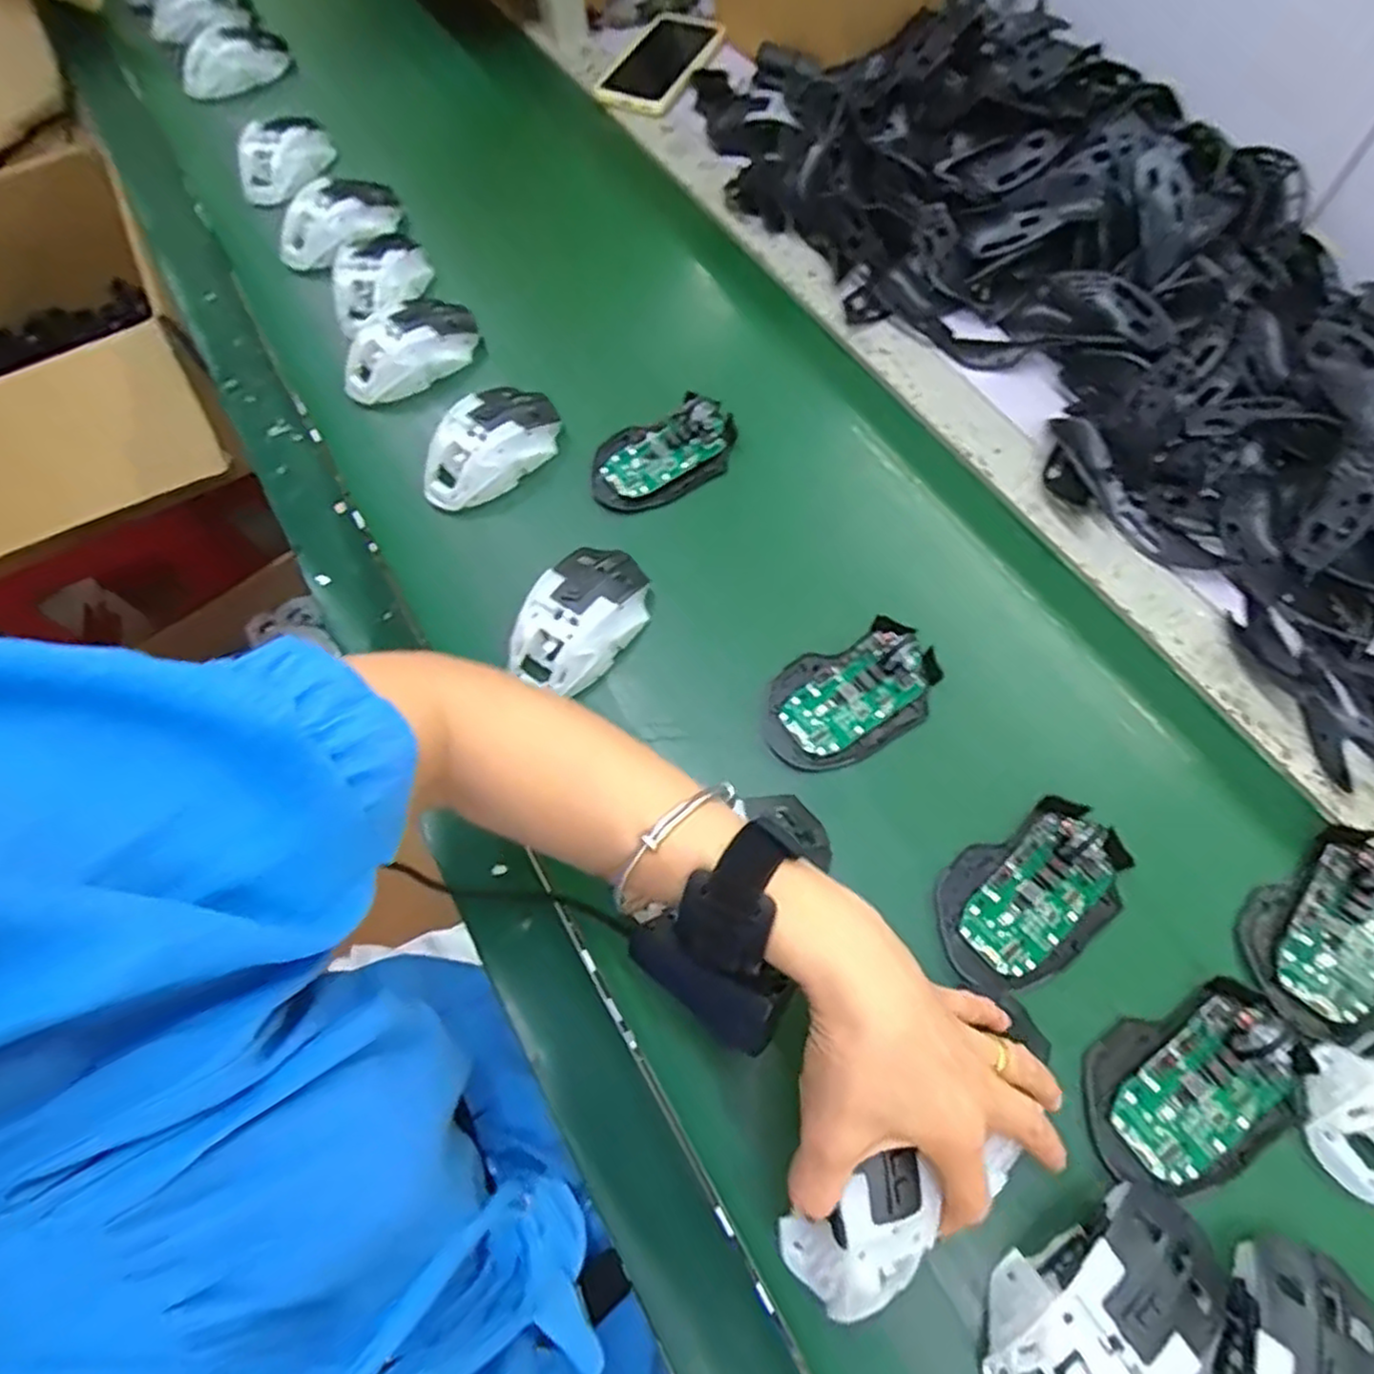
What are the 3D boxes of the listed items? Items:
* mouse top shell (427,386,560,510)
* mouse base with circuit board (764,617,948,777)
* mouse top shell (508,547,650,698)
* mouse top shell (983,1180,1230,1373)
[{"bbox_3d":[-0.146,-0.180,0.545,0.117,0.036,0.064,-39,70,-14],"label":"mouse top shell"},{"bbox_3d":[0.100,0.004,0.454,0.113,0.023,0.073,-28,68,-9],"label":"mouse base with circuit board"},{"bbox_3d":[-0.068,-0.044,0.480,0.064,0.033,0.103,23,69,12],"label":"mouse top shell"},{"bbox_3d":[0.184,0.275,0.319,0.113,0.029,0.064,-28,68,-9],"label":"mouse top shell"}]

